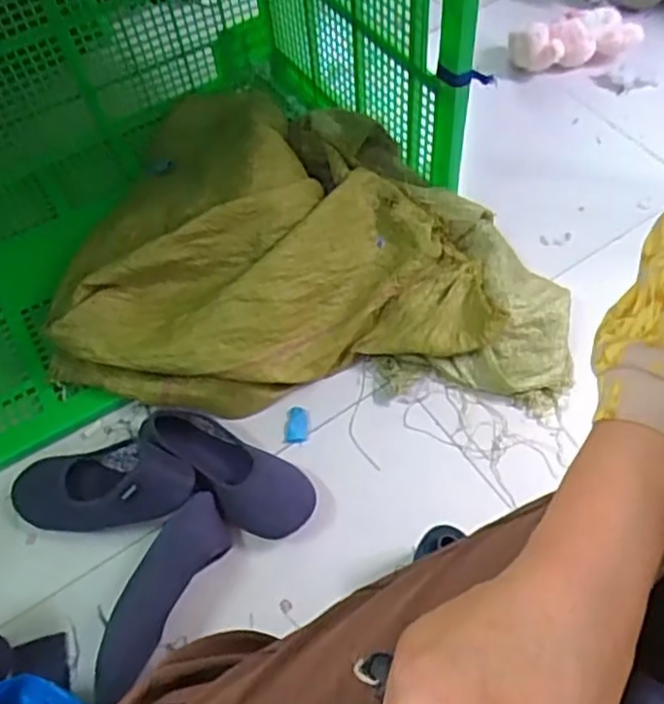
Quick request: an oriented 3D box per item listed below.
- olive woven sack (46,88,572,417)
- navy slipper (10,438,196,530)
[{"bbox_3d":[-0.035,-0.163,0.985,0.690,0.179,0.455,-3,57,3],"label":"olive woven sack"},{"bbox_3d":[-0.290,0.164,0.855,0.255,0.069,0.102,-7,55,22],"label":"navy slipper"}]

